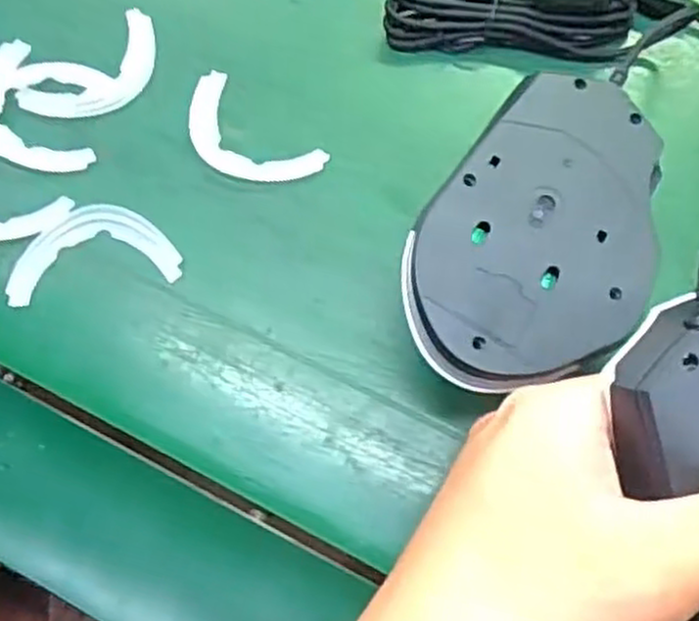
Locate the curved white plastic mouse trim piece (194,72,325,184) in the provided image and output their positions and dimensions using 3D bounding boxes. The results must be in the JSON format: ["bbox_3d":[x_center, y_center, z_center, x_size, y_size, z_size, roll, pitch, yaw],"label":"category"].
[{"bbox_3d":[-0.044,-0.070,0.315,0.065,0.004,0.034,42,79,11],"label":"curved white plastic mouse trim piece"}]

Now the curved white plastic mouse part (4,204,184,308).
[{"bbox_3d":[-0.099,-0.025,0.299,0.065,0.004,0.038,-10,75,-1],"label":"curved white plastic mouse part"}]

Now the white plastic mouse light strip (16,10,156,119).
[{"bbox_3d":[-0.105,-0.100,0.331,0.065,0.004,0.035,-43,78,-10],"label":"white plastic mouse light strip"}]

